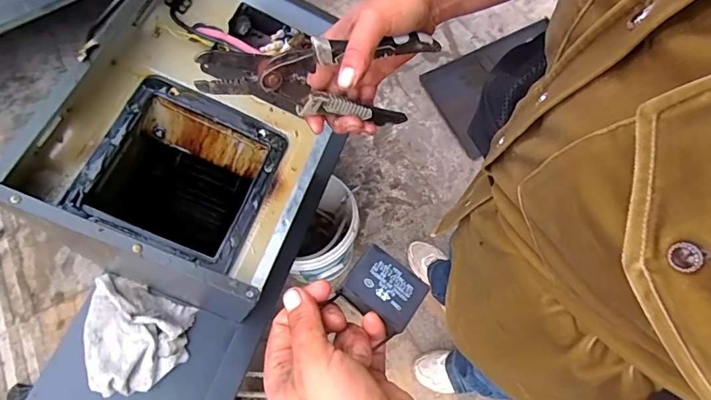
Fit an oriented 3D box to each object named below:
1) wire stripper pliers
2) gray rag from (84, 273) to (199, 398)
[{"bbox_3d":[-0.027,-0.093,0.335,0.172,0.081,0.019,-3,62,-23],"label":"wire stripper pliers"},{"bbox_3d":[-0.440,0.269,0.853,0.204,0.070,0.194,15,66,9],"label":"gray rag"}]

